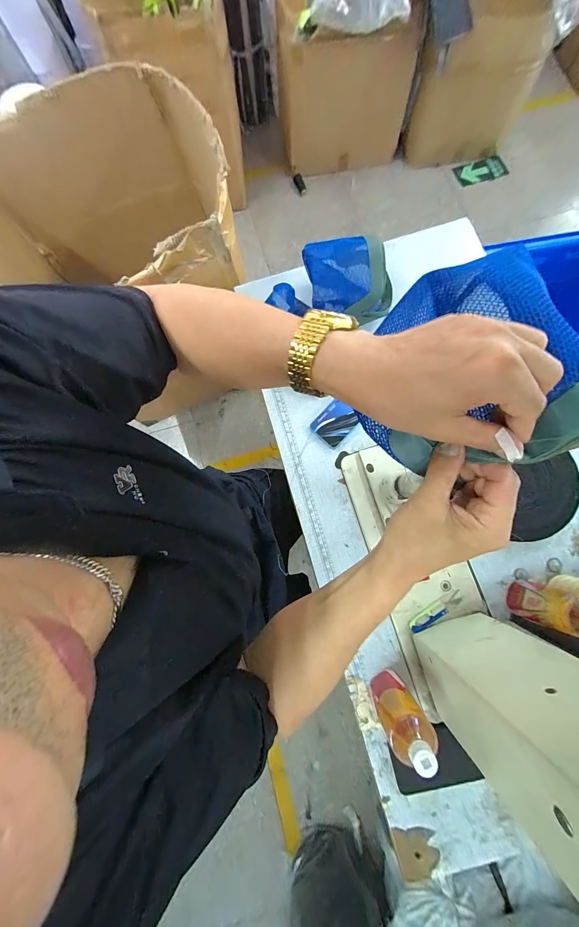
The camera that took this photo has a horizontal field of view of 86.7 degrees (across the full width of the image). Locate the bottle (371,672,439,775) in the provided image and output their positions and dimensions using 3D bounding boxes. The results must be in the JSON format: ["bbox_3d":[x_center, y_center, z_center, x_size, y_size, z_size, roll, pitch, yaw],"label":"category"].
[{"bbox_3d":[0.172,0.391,0.469,0.066,0.180,0.064,-29,78,-6],"label":"bottle"}]

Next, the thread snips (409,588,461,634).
[{"bbox_3d":[0.276,0.280,0.583,0.113,0.008,0.028,-31,78,-6],"label":"thread snips"}]

